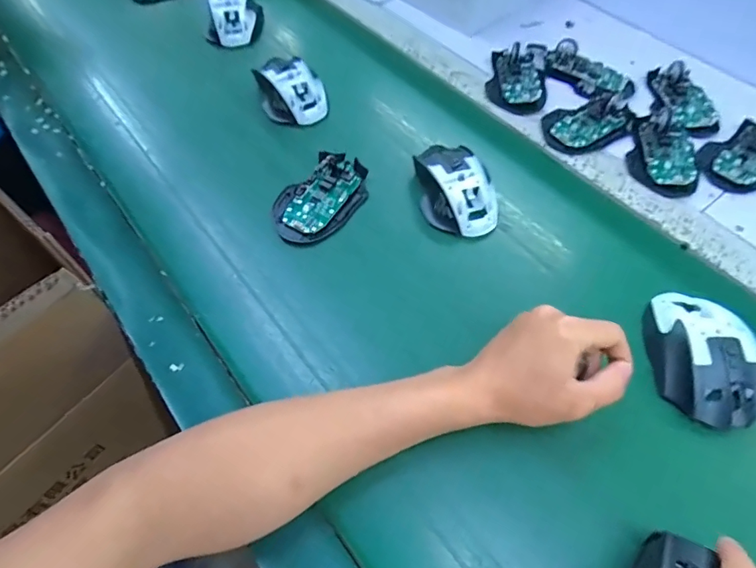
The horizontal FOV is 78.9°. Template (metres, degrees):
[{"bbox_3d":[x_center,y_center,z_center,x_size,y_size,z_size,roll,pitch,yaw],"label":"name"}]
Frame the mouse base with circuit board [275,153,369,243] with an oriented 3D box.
[{"bbox_3d":[-0.058,-0.087,0.464,0.070,0.020,0.113,32,62,16],"label":"mouse base with circuit board"}]

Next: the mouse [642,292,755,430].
[{"bbox_3d":[0.256,0.054,0.364,0.067,0.037,0.113,-2,58,-4],"label":"mouse"}]

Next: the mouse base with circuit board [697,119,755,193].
[{"bbox_3d":[0.398,-0.142,0.492,0.110,0.023,0.072,-37,66,-22],"label":"mouse base with circuit board"}]

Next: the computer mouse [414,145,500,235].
[{"bbox_3d":[0.076,-0.098,0.463,0.066,0.040,0.111,-11,59,-9],"label":"computer mouse"}]

